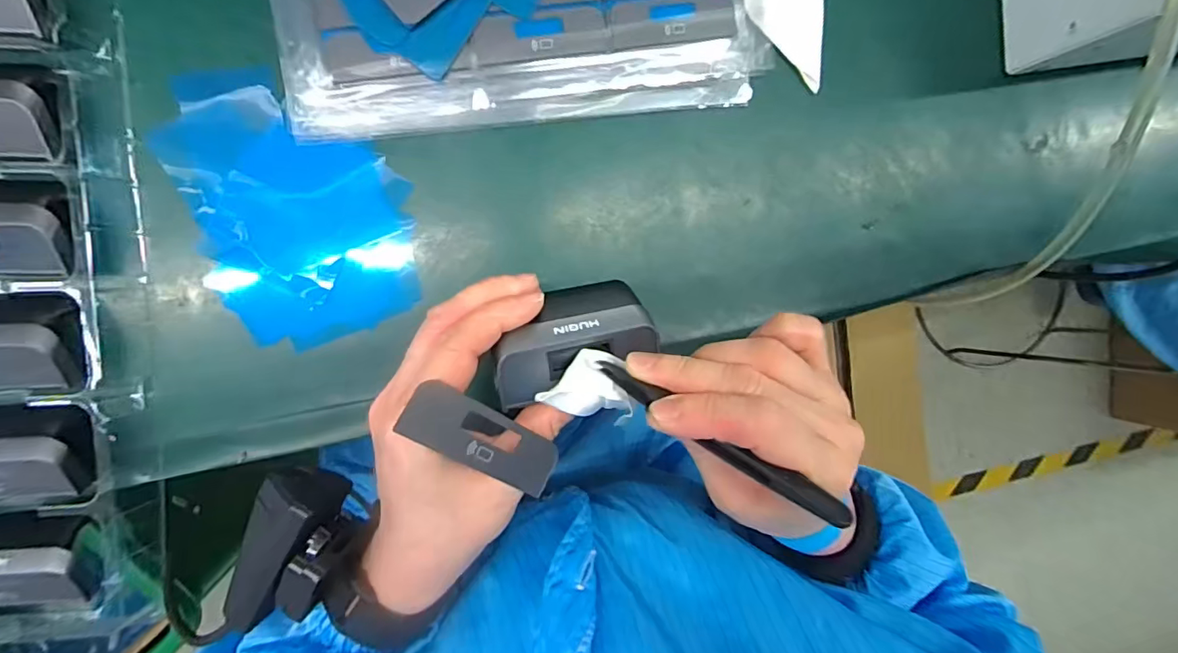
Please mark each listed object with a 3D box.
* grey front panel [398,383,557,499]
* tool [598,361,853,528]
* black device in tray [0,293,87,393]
[{"bbox_3d":[-0.040,0.046,0.207,0.068,0.007,0.021,37,90,-30],"label":"grey front panel"},{"bbox_3d":[0.045,0.041,0.195,0.103,0.008,0.010,31,91,24],"label":"tool"},{"bbox_3d":[-0.303,0.009,0.264,0.088,0.028,0.051,-2,95,-7],"label":"black device in tray"}]

